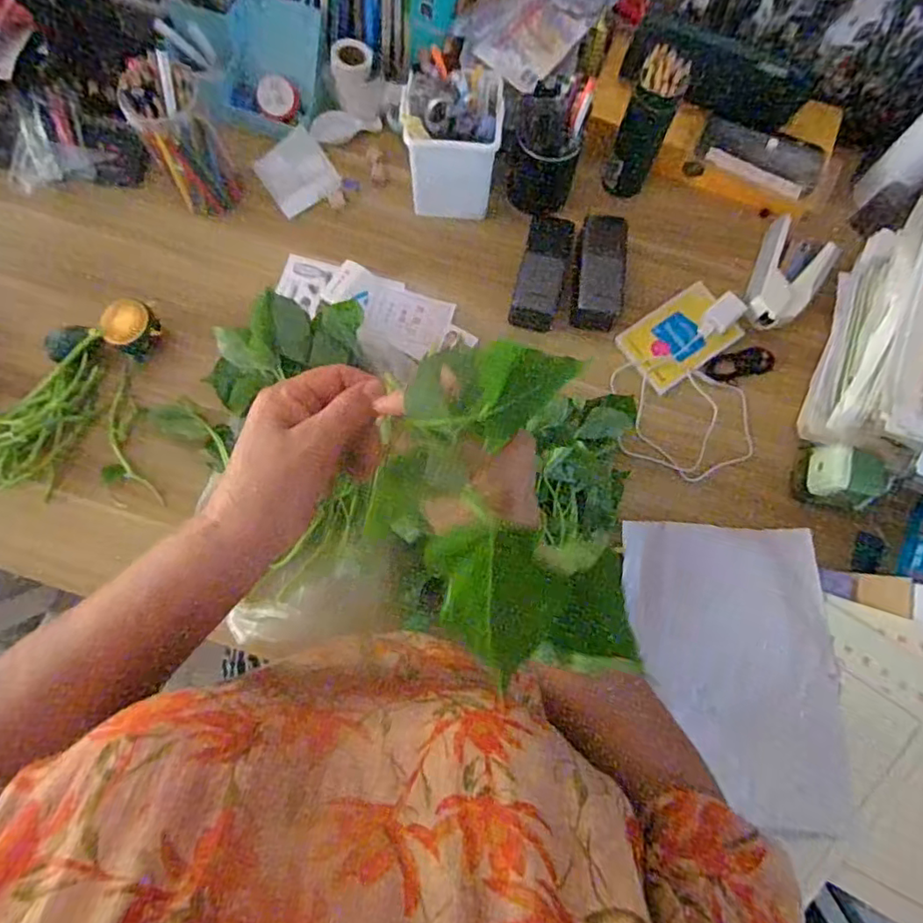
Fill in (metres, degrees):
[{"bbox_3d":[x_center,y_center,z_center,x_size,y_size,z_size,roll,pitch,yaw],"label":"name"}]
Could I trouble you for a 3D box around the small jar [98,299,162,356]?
[{"bbox_3d":[-0.377,-0.154,0.679,0.056,0.030,0.057,0,77,-1],"label":"small jar"}]

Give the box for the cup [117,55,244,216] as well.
[{"bbox_3d":[-0.311,-0.362,0.673,0.076,0.163,0.067,-32,80,-8],"label":"cup"}]

